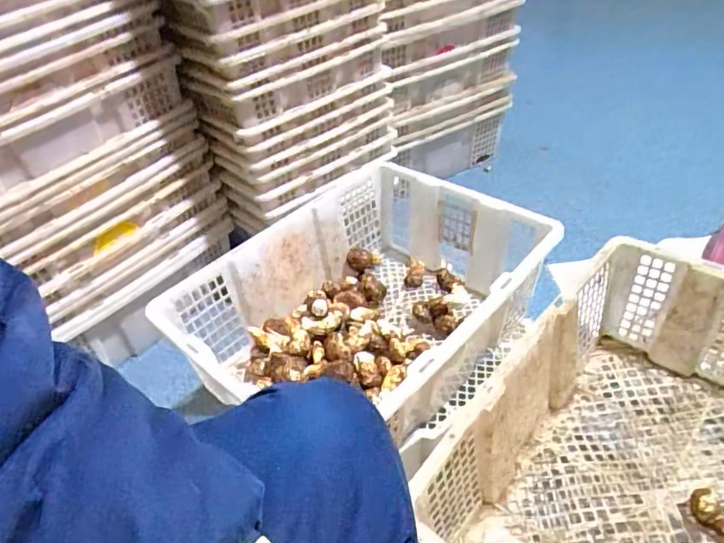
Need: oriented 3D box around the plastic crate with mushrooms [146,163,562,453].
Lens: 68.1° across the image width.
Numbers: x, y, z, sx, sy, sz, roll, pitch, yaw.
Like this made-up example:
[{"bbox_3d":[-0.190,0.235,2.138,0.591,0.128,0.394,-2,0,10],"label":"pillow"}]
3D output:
[{"bbox_3d":[0.004,0.052,0.746,0.348,0.164,0.444,29,52,33],"label":"plastic crate with mushrooms"}]

